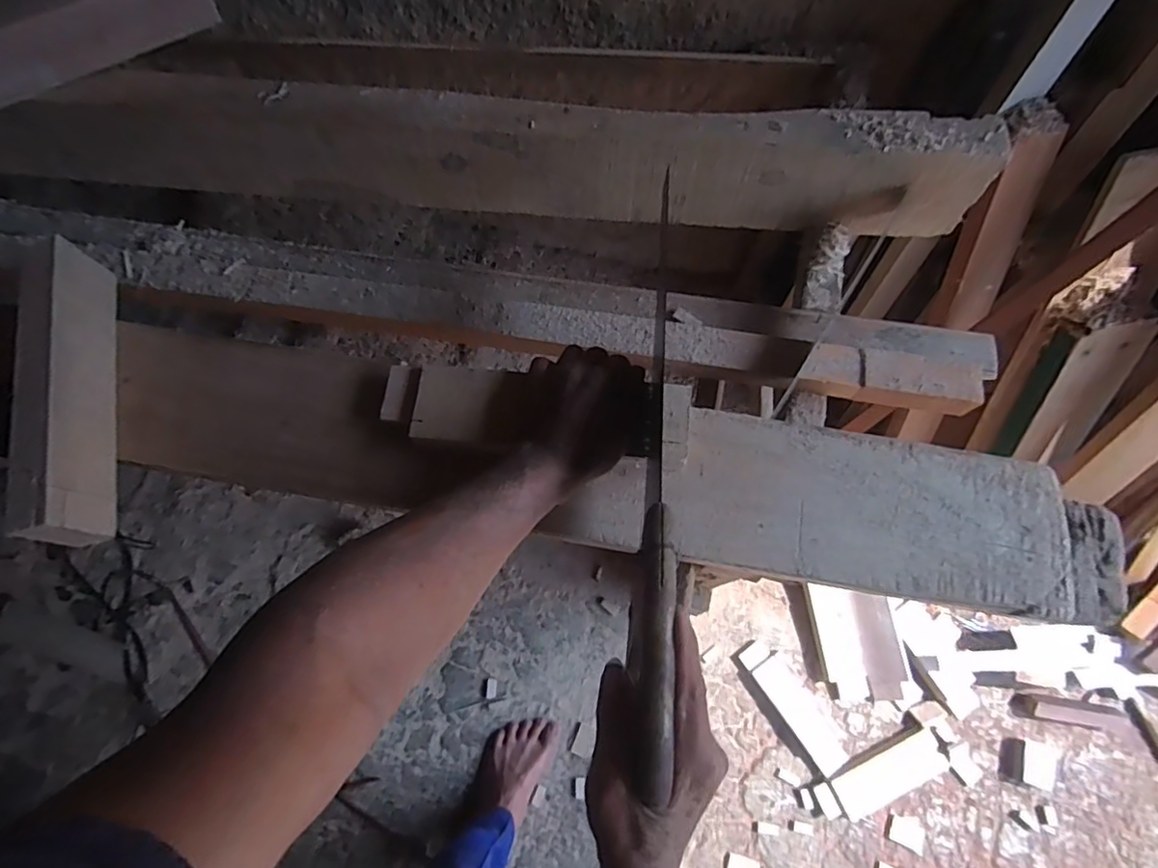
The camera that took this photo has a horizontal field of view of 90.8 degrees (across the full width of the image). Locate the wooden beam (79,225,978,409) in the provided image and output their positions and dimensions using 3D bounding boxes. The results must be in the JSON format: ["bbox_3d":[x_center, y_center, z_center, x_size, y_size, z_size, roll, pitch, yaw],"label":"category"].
[{"bbox_3d":[-0.071,-0.150,0.666,1.088,0.057,0.130,8,69,1],"label":"wooden beam"}]

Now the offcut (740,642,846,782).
[{"bbox_3d":[0.404,0.506,1.067,0.066,0.014,0.246,-32,73,-13],"label":"offcut"}]

